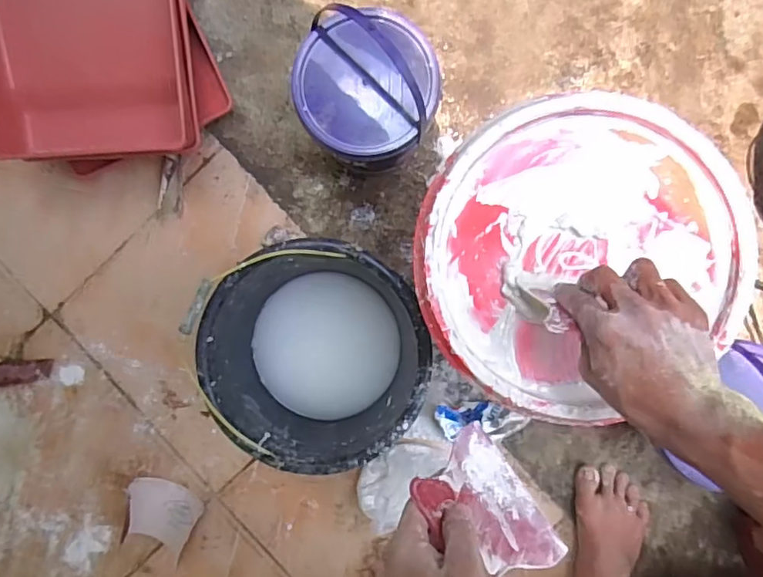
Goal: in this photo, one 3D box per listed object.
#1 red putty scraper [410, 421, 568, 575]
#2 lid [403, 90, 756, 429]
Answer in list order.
[{"bbox_3d":[0.084,0.178,0.452,0.120,0.103,0.006,55,132,19],"label":"red putty scraper"},{"bbox_3d":[0.180,-0.035,0.531,0.294,0.025,0.272,0,92,2],"label":"lid"}]

